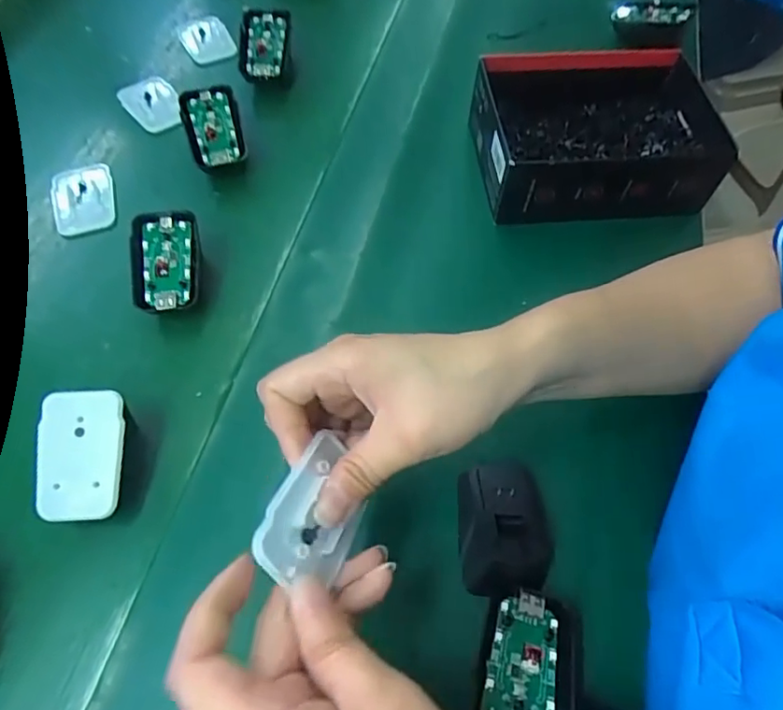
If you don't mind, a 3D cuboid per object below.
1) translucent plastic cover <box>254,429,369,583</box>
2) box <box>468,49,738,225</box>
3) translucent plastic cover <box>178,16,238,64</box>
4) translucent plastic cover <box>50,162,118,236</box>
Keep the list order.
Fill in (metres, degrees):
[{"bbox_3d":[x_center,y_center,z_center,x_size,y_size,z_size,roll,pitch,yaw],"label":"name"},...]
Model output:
[{"bbox_3d":[-0.030,0.065,0.241,0.041,0.006,0.068,49,41,-18],"label":"translucent plastic cover"},{"bbox_3d":[0.161,-0.173,0.452,0.178,0.061,0.122,-2,59,-2],"label":"box"},{"bbox_3d":[-0.178,-0.305,0.563,0.044,0.007,0.078,-25,63,-13],"label":"translucent plastic cover"},{"bbox_3d":[-0.242,-0.123,0.457,0.045,0.006,0.073,-16,60,-10],"label":"translucent plastic cover"}]

